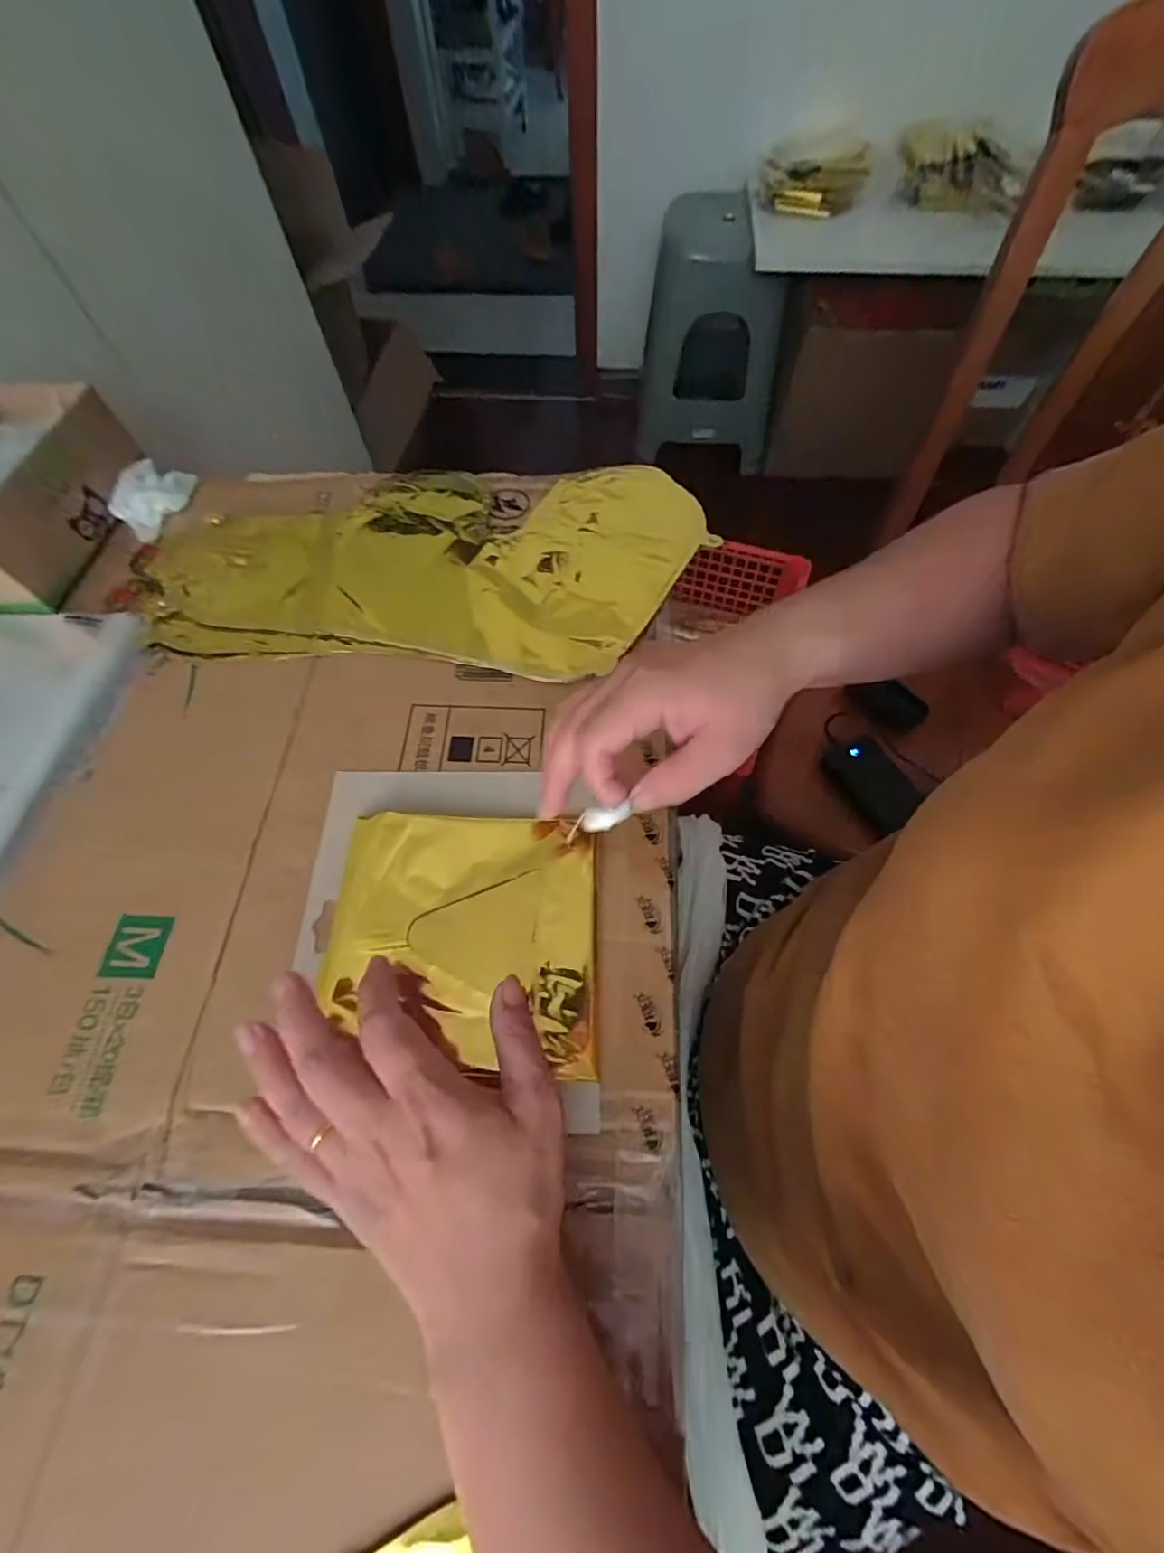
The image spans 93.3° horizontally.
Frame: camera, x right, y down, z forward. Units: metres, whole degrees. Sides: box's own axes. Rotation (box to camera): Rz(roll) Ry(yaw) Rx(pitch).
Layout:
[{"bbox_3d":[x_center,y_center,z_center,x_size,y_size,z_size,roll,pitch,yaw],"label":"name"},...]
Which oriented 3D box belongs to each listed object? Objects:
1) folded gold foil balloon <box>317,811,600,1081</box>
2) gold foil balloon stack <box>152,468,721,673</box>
[{"bbox_3d":[-0.064,0.083,0.296,0.141,0.020,0.129,-1,64,2],"label":"folded gold foil balloon"},{"bbox_3d":[-0.119,-0.171,0.425,0.403,0.010,0.202,2,64,3],"label":"gold foil balloon stack"}]

